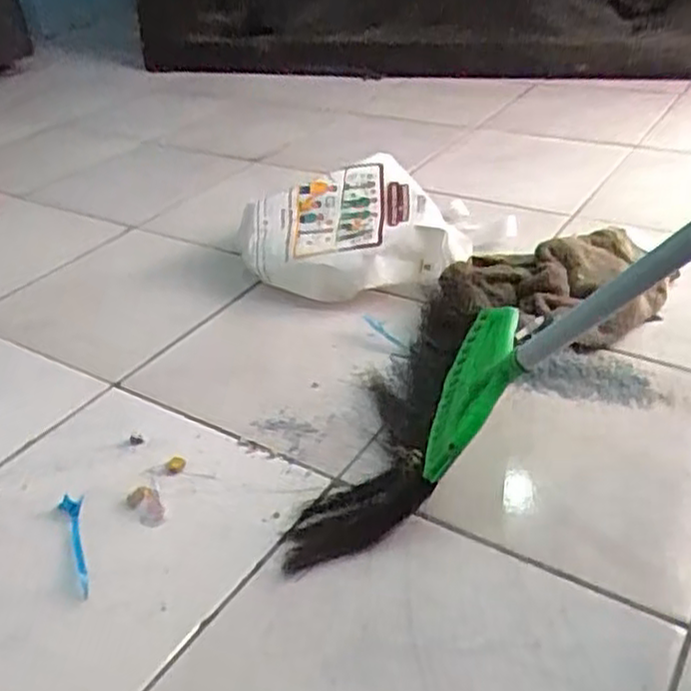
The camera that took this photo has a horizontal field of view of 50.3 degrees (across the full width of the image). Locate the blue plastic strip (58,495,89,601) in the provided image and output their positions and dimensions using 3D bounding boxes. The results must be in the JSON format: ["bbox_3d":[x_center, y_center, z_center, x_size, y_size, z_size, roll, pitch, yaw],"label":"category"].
[{"bbox_3d":[-0.231,0.168,0.630,0.020,0.007,0.125,-16,35,-15],"label":"blue plastic strip"}]

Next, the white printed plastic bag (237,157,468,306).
[{"bbox_3d":[0.006,-0.158,0.993,0.306,0.118,0.194,0,34,9],"label":"white printed plastic bag"}]

